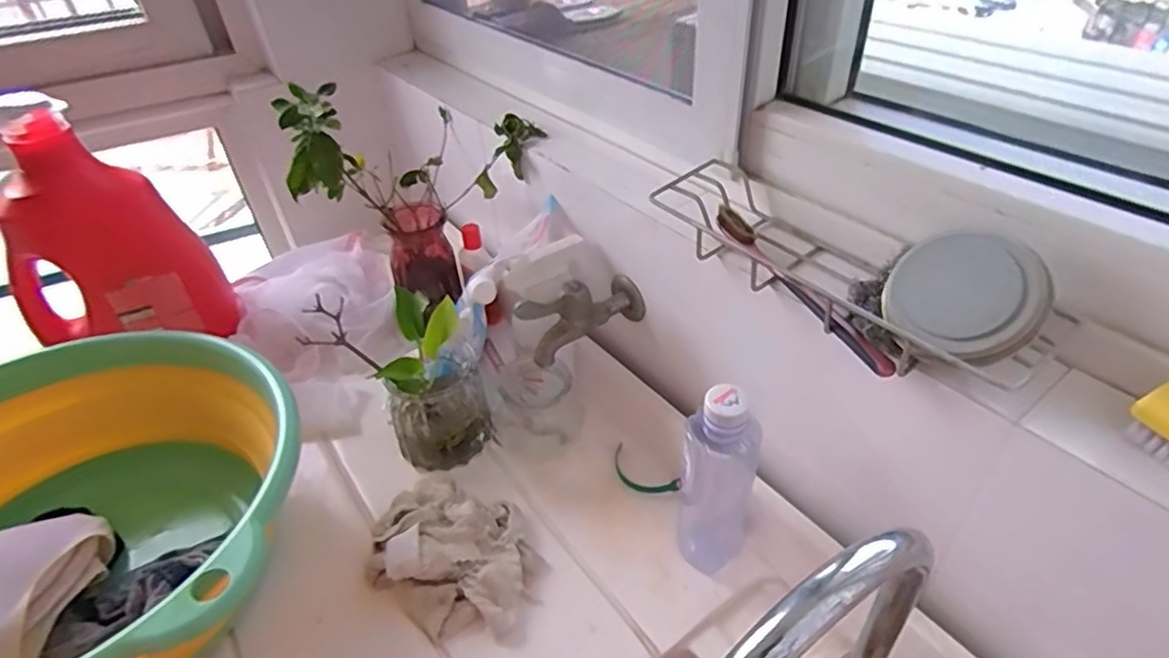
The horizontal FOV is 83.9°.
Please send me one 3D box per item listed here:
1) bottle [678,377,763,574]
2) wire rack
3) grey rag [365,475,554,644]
[{"bbox_3d":[0.103,0.120,0.510,0.057,0.170,0.046,8,42,14],"label":"bottle"},{"bbox_3d":[0.168,-0.050,0.450,0.082,0.061,0.286,-26,45,-24],"label":"wire rack"},{"bbox_3d":[-0.112,0.194,0.564,0.157,0.048,0.131,10,42,17],"label":"grey rag"}]

